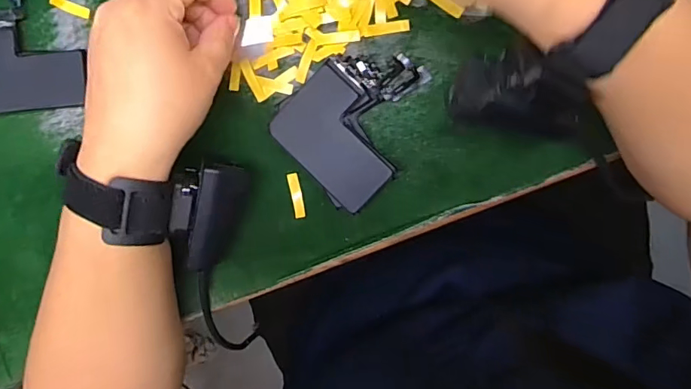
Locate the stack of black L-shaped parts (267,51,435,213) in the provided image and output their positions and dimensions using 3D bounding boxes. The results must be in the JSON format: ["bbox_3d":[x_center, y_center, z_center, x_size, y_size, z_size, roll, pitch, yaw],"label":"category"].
[{"bbox_3d":[0.010,-0.047,0.289,0.092,0.025,0.079,-43,90,7],"label":"stack of black L-shaped parts"}]

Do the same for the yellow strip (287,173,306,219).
[{"bbox_3d":[-0.033,0.001,0.308,0.007,0.004,0.030,-11,92,7],"label":"yellow strip"}]

